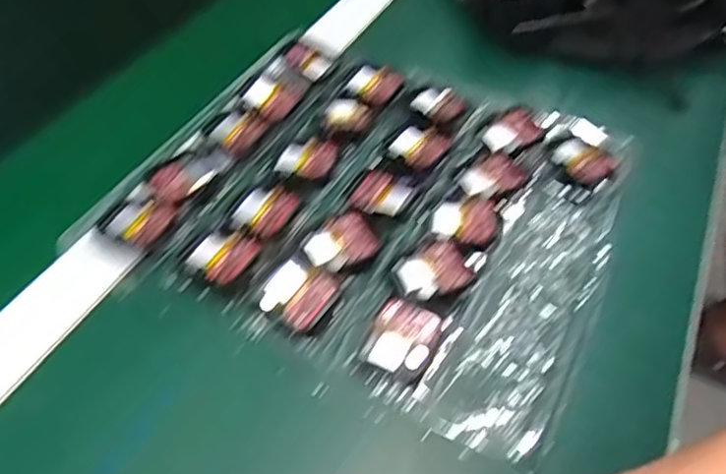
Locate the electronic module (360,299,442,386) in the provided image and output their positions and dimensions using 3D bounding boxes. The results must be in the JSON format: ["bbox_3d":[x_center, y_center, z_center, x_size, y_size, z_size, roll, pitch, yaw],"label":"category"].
[{"bbox_3d":[0.021,0.053,0.344,0.035,0.014,0.038,26,51,20],"label":"electronic module"}]

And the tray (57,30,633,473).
[{"bbox_3d":[0.007,-0.024,0.416,0.276,0.019,0.251,21,50,16],"label":"tray"}]

